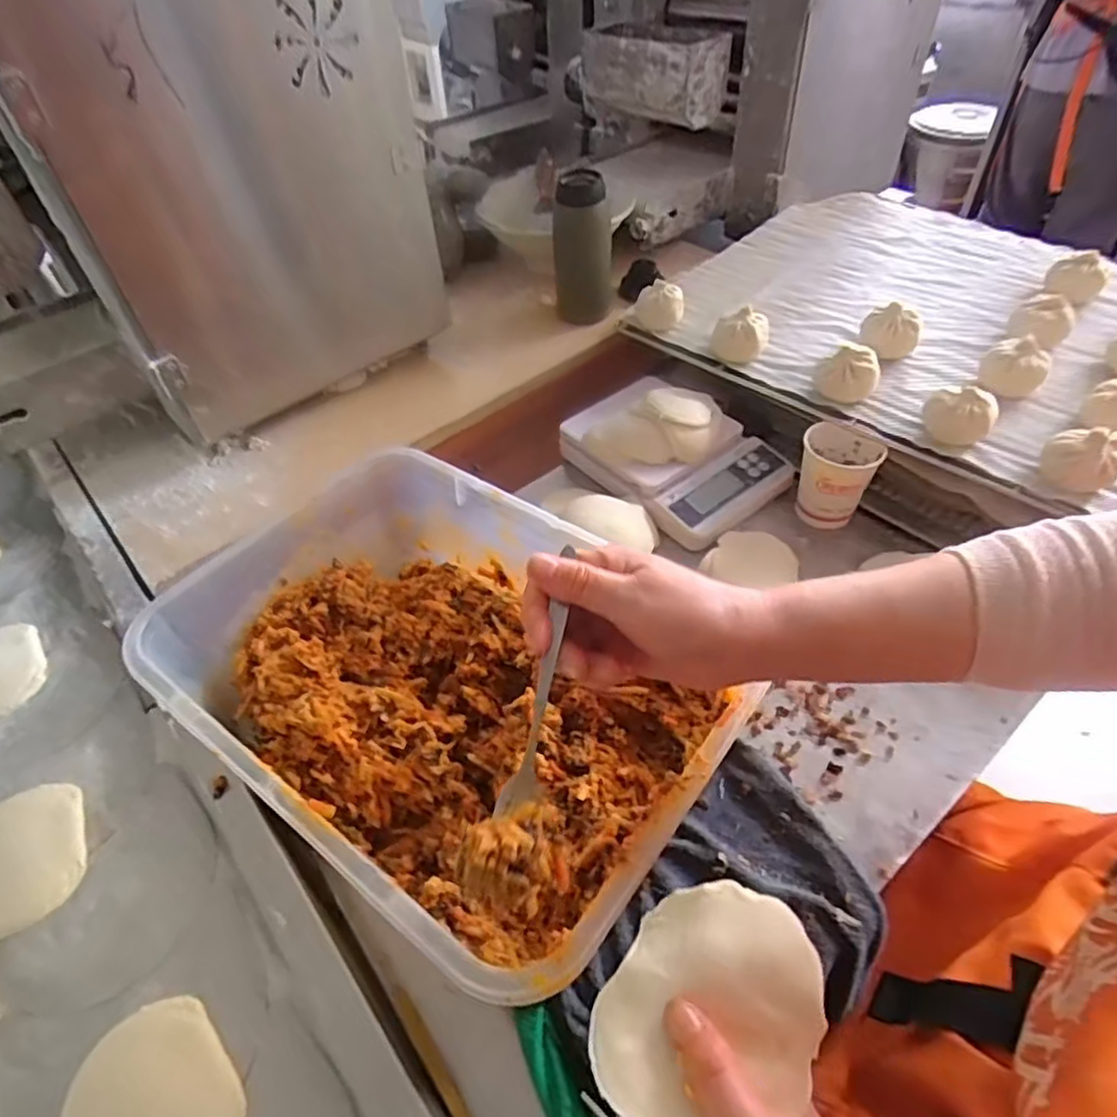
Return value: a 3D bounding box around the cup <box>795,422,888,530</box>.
[{"bbox_3d":[0.268,-0.079,0.652,0.069,0.081,0.062,14,50,15],"label":"cup"}]

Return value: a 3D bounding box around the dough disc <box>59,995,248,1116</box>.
[{"bbox_3d":[-0.221,0.297,0.359,0.098,0.004,0.082,35,59,30],"label":"dough disc"}]

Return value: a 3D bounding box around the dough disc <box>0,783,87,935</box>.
[{"bbox_3d":[-0.363,0.201,0.451,0.077,0.012,0.095,-23,51,-16],"label":"dough disc"}]

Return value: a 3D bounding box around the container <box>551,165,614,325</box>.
[{"bbox_3d":[0.032,-0.394,0.850,0.071,0.169,0.076,6,48,8],"label":"container"}]

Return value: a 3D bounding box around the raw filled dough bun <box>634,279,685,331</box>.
[{"bbox_3d":[0.118,-0.296,0.779,0.056,0.048,0.052,6,48,8],"label":"raw filled dough bun"}]

